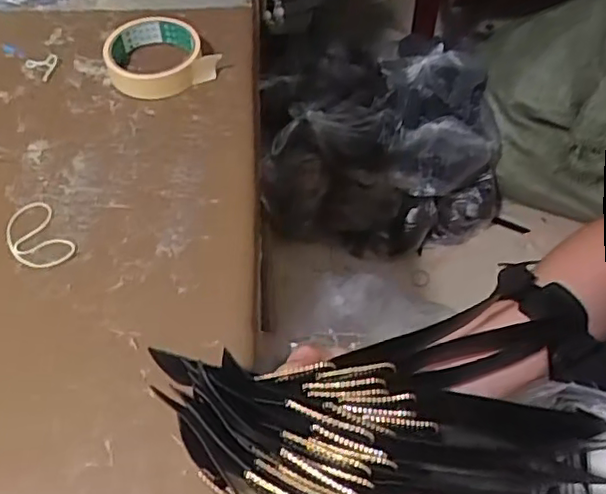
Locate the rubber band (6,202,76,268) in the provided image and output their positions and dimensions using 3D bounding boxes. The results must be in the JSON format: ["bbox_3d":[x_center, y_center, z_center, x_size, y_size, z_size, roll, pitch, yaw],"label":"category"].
[{"bbox_3d":[-0.215,-0.008,0.502,0.043,0.004,0.072,-31,60,-19],"label":"rubber band"}]

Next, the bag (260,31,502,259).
[{"bbox_3d":[0.162,-0.262,1.349,0.488,0.289,0.464,3,55,2],"label":"bag"}]

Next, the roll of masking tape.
[{"bbox_3d":[-0.144,-0.188,0.607,0.093,0.032,0.092,-25,59,-16],"label":"roll of masking tape"}]

